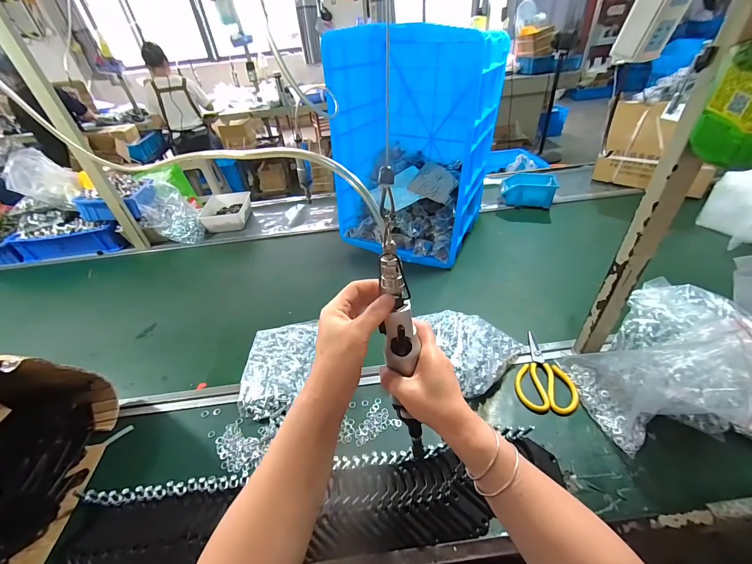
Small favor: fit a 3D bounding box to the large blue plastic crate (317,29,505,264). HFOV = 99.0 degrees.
[{"bbox_3d":[0.114,-0.359,0.919,0.368,0.518,0.313,19,46,27],"label":"large blue plastic crate"}]

